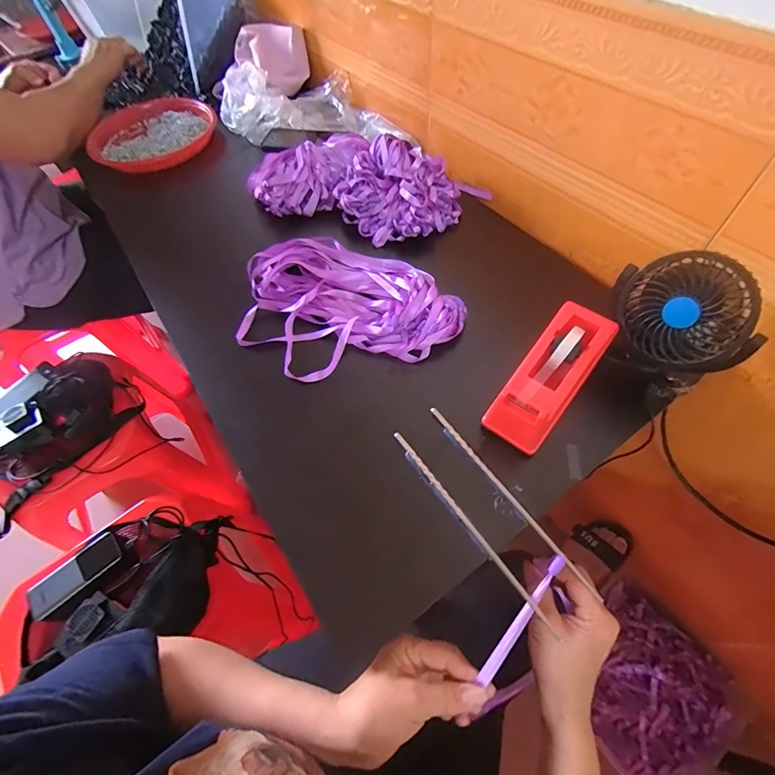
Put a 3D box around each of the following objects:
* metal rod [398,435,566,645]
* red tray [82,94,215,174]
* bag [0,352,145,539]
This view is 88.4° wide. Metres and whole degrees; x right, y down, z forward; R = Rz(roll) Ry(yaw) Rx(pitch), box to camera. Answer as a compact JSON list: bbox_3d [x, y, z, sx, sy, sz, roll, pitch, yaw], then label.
[{"bbox_3d":[0.069,0.119,0.372,0.007,0.005,0.204,-33,62,-15],"label":"metal rod"},{"bbox_3d":[-0.460,-0.501,0.787,0.235,0.041,0.219,-32,61,-15],"label":"red tray"},{"bbox_3d":[-0.683,0.085,0.771,0.249,0.095,0.341,28,64,20],"label":"bag"}]

